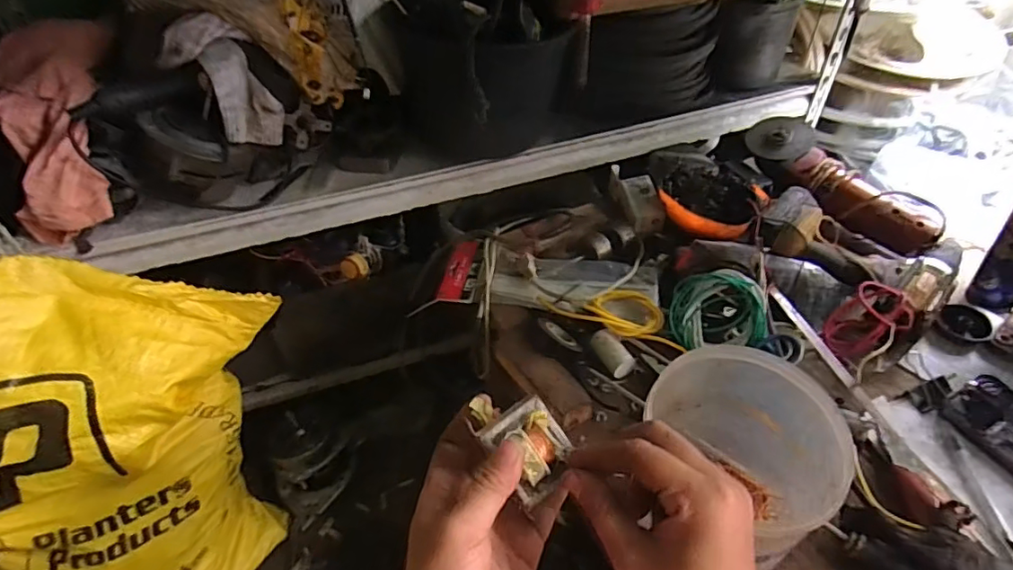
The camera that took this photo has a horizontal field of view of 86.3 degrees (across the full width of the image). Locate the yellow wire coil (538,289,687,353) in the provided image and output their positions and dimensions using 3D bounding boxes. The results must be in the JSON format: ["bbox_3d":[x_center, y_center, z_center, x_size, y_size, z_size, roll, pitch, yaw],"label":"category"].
[{"bbox_3d":[0.127,0.030,0.640,0.163,0.024,0.062,10,47,13],"label":"yellow wire coil"}]

